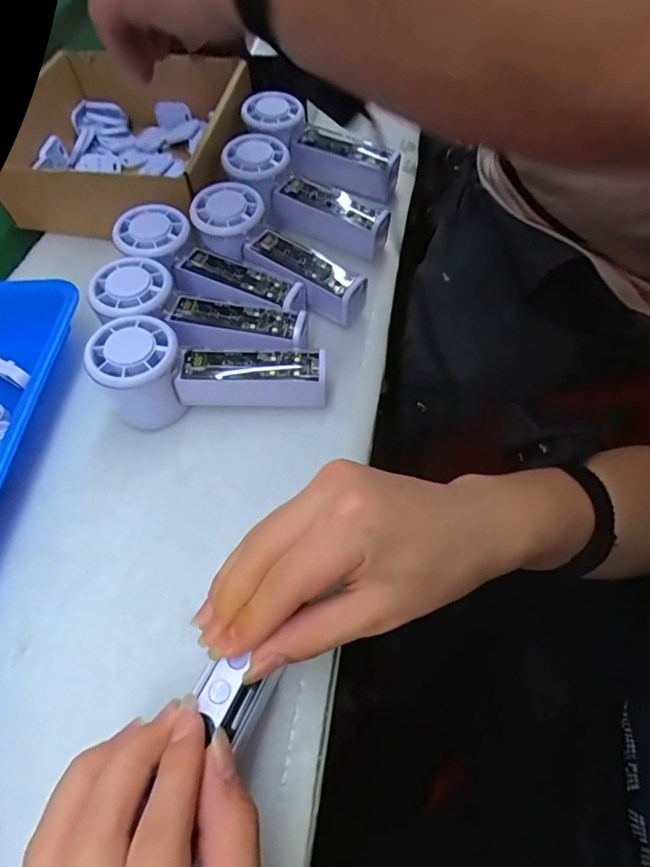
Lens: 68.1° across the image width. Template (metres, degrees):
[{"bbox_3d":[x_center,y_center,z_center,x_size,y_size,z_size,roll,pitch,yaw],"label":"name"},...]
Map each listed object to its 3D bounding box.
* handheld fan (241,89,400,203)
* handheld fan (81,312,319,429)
[{"bbox_3d":[-0.007,-0.270,0.454,0.159,0.051,0.052,28,65,0],"label":"handheld fan"},{"bbox_3d":[-0.076,-0.044,0.332,0.147,0.054,0.056,-6,60,-2],"label":"handheld fan"}]

